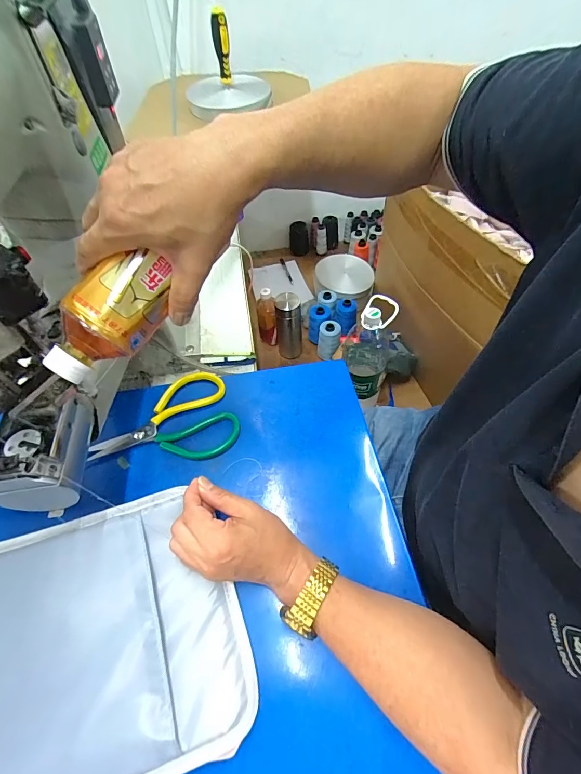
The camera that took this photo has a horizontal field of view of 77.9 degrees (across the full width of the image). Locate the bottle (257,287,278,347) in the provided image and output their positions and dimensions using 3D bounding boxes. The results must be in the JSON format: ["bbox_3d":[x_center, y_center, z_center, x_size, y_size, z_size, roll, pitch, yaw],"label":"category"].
[{"bbox_3d":[-0.068,-0.194,1.056,0.056,0.177,0.067,-10,54,-5],"label":"bottle"}]

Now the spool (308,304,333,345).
[{"bbox_3d":[0.089,-0.189,1.084,0.059,0.117,0.061,-1,53,1],"label":"spool"}]

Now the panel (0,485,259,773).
[{"bbox_3d":[-0.204,0.240,0.319,0.308,0.024,0.220,-16,67,-15],"label":"panel"}]

